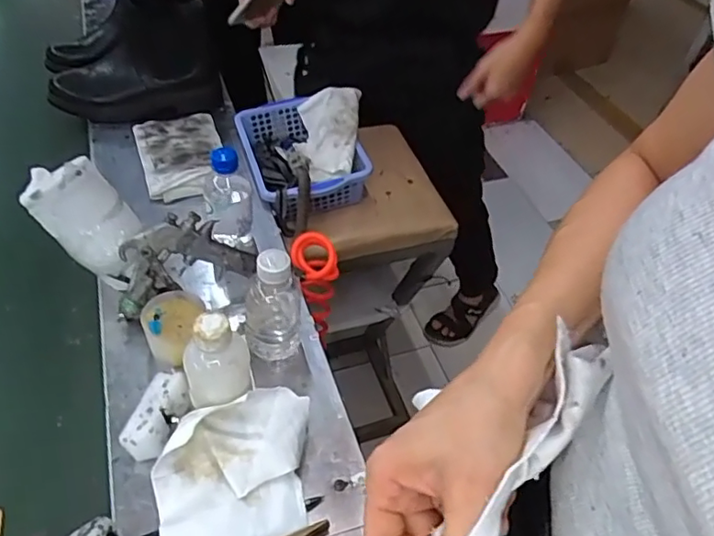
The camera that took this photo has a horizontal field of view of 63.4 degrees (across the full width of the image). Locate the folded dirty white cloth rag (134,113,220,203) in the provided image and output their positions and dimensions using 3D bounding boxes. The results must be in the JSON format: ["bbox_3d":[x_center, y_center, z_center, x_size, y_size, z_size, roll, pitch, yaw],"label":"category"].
[{"bbox_3d":[-0.259,-0.166,0.860,0.118,0.033,0.177,-13,49,-16],"label":"folded dirty white cloth rag"}]

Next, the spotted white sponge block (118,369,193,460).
[{"bbox_3d":[-0.187,0.137,0.547,0.039,0.028,0.082,13,47,9],"label":"spotted white sponge block"}]

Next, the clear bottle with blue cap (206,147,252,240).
[{"bbox_3d":[-0.158,-0.084,0.714,0.052,0.142,0.057,-4,47,-7],"label":"clear bottle with blue cap"}]

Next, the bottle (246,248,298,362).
[{"bbox_3d":[-0.088,0.040,0.596,0.053,0.143,0.048,-5,47,-8],"label":"bottle"}]

